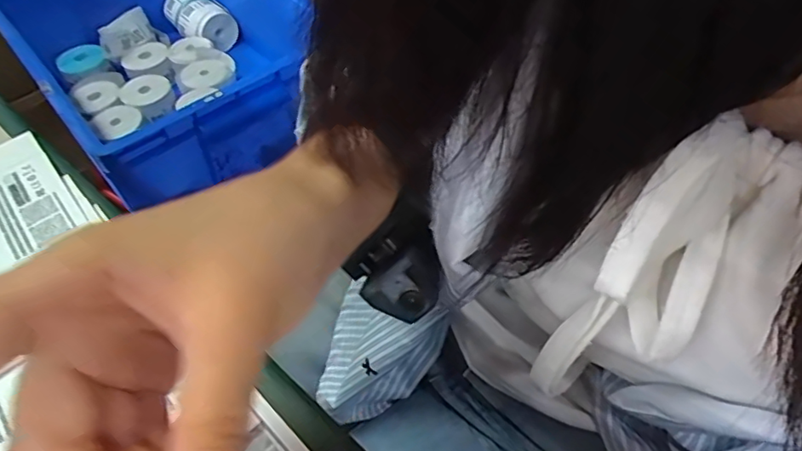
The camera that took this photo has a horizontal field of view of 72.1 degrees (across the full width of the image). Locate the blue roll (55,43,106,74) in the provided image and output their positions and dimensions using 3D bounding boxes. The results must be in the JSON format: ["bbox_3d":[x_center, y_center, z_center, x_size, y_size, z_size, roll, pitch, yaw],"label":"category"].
[{"bbox_3d":[-0.462,-0.242,0.795,0.054,0.013,0.062,21,57,16],"label":"blue roll"}]

